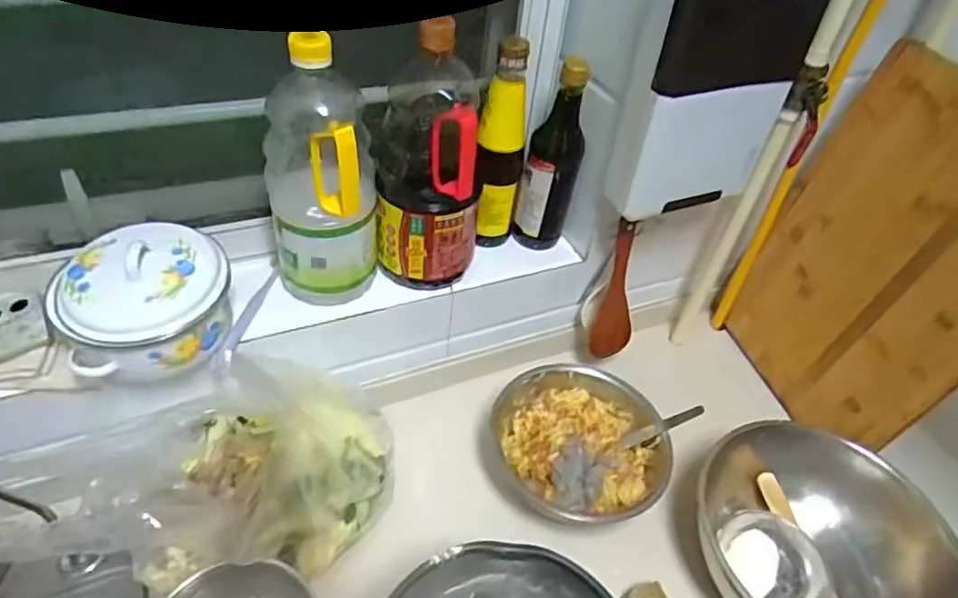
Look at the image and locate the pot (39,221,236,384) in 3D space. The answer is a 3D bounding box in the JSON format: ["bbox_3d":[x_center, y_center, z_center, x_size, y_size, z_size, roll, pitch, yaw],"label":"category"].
[{"bbox_3d":[-0.330,0.002,0.596,0.151,0.092,0.139,4,43,-4],"label":"pot"}]

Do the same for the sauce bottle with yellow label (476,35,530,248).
[{"bbox_3d":[0.026,-0.171,0.725,0.054,0.273,0.055,8,43,1],"label":"sauce bottle with yellow label"}]

